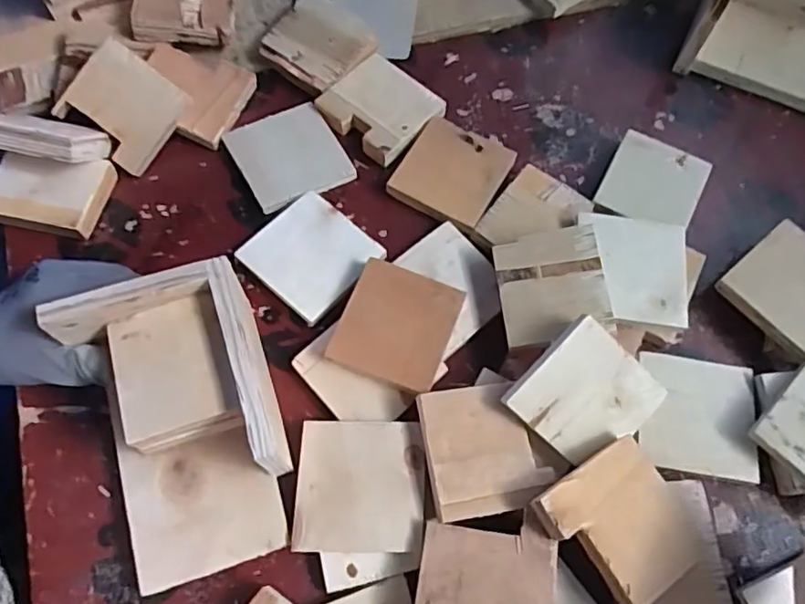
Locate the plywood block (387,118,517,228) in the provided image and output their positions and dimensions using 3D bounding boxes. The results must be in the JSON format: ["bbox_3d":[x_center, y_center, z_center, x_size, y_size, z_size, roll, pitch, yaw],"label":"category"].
[{"bbox_3d":[0.045,-0.119,0.546,0.087,0.012,0.092,27,70,10],"label":"plywood block"}]

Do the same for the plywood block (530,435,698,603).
[{"bbox_3d":[0.151,0.151,0.411,0.091,0.019,0.093,-30,72,-13],"label":"plywood block"}]

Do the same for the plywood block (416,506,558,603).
[{"bbox_3d":[0.057,0.185,0.407,0.089,0.014,0.080,8,68,2],"label":"plywood block"}]

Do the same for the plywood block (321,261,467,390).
[{"bbox_3d":[-0.004,0.016,0.475,0.085,0.009,0.091,19,69,10],"label":"plywood block"}]

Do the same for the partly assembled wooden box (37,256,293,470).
[{"bbox_3d":[-0.150,0.053,0.399,0.122,0.042,0.137,-18,69,-9],"label":"partly assembled wooden box"}]

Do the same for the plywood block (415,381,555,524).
[{"bbox_3d":[0.058,0.107,0.442,0.083,0.016,0.090,-9,68,-5],"label":"plywood block"}]

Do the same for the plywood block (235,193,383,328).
[{"bbox_3d":[-0.079,-0.041,0.511,0.094,0.007,0.090,40,72,14],"label":"plywood block"}]

